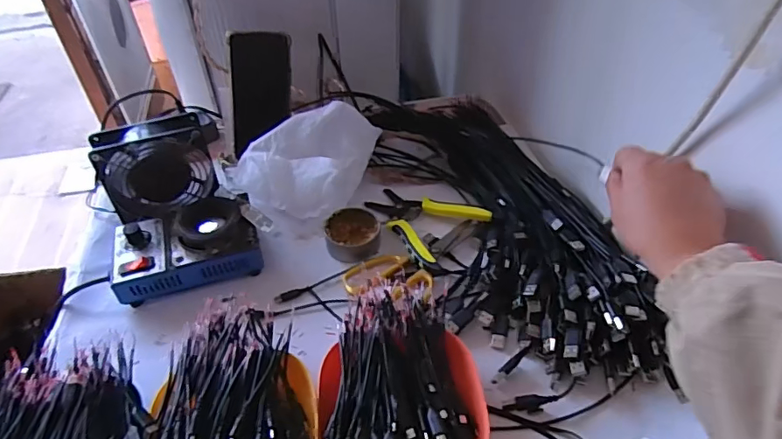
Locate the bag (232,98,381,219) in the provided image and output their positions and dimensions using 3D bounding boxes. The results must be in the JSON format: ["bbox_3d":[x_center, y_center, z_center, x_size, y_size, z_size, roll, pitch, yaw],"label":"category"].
[{"bbox_3d":[-0.110,-0.081,0.648,0.145,0.089,0.132,23,49,22],"label":"bag"}]

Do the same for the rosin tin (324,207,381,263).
[{"bbox_3d":[-0.044,0.015,0.598,0.062,0.034,0.060,-1,44,1],"label":"rosin tin"}]

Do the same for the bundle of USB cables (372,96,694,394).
[{"bbox_3d":[0.116,-0.018,0.606,0.194,0.050,0.476,-12,45,-10],"label":"bundle of USB cables"}]

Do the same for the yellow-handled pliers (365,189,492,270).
[{"bbox_3d":[0.030,0.000,0.619,0.141,0.029,0.111,32,53,29],"label":"yellow-handled pliers"}]

